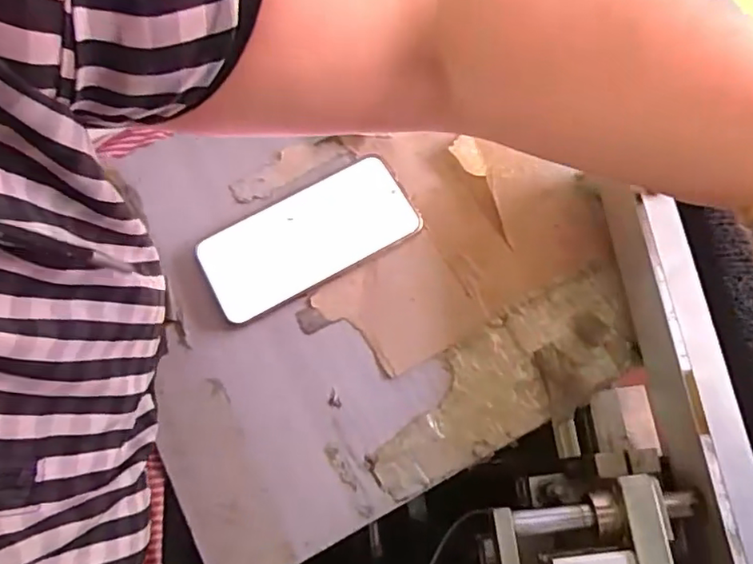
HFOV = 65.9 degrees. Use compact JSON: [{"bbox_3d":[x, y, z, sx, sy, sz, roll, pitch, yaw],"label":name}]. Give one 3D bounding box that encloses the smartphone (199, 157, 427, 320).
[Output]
[{"bbox_3d":[-0.050,-0.033,0.423,0.152,0.014,0.074,-28,73,-8],"label":"smartphone"}]

